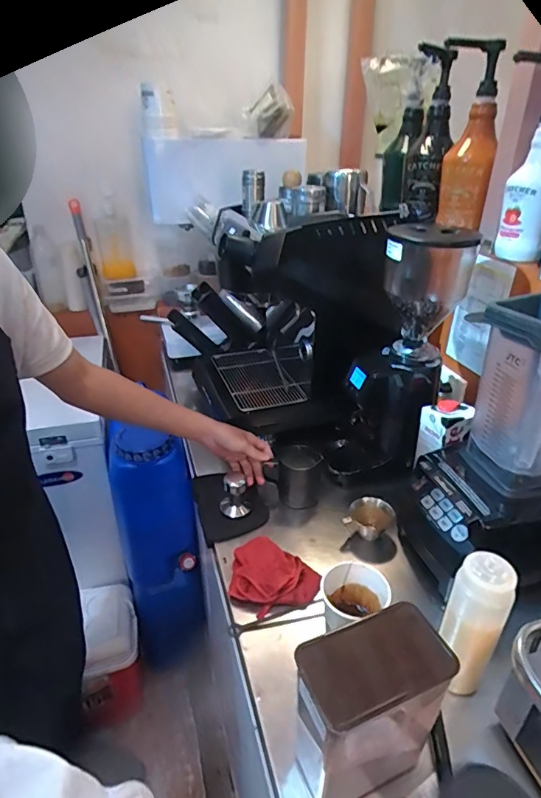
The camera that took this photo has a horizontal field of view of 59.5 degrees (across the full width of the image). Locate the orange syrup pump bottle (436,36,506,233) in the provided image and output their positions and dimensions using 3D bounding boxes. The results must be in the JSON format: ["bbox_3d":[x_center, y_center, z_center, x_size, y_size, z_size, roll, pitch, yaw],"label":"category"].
[{"bbox_3d":[0.393,-0.514,0.958,0.121,0.337,0.081,11,31,18],"label":"orange syrup pump bottle"}]

